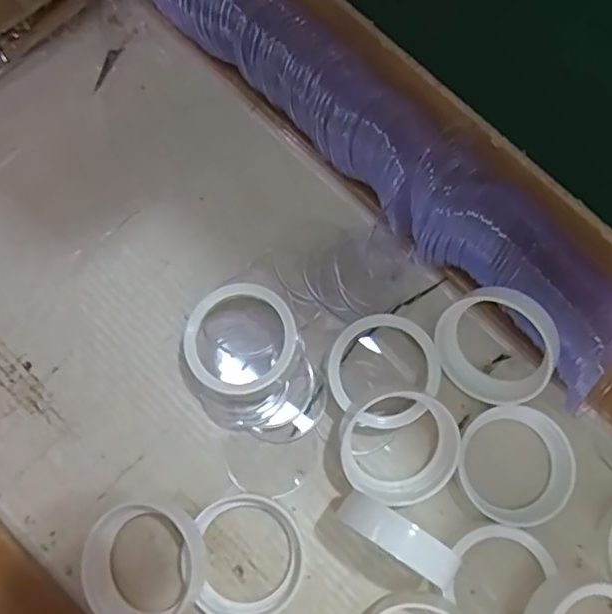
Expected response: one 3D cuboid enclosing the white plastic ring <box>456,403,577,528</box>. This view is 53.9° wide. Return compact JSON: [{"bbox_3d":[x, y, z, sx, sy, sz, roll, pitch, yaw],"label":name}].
[{"bbox_3d":[0.096,0.074,0.281,0.050,0.019,0.052,0,77,-1],"label":"white plastic ring"}]

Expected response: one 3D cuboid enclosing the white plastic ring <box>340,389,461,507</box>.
[{"bbox_3d":[0.042,0.063,0.275,0.053,0.013,0.053,0,94,-4],"label":"white plastic ring"}]

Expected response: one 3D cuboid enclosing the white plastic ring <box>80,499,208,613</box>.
[{"bbox_3d":[-0.070,0.115,0.265,0.052,0.020,0.057,0,77,-1],"label":"white plastic ring"}]

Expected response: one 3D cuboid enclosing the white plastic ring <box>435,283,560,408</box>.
[{"bbox_3d":[0.086,0.019,0.274,0.051,0.013,0.056,7,112,18],"label":"white plastic ring"}]

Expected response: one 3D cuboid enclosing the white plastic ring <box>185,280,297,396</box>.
[{"bbox_3d":[-0.030,0.014,0.275,0.051,0.006,0.050,-30,74,-1],"label":"white plastic ring"}]

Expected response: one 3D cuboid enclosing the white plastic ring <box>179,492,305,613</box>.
[{"bbox_3d":[-0.028,0.112,0.269,0.053,0.017,0.054,0,77,-1],"label":"white plastic ring"}]

